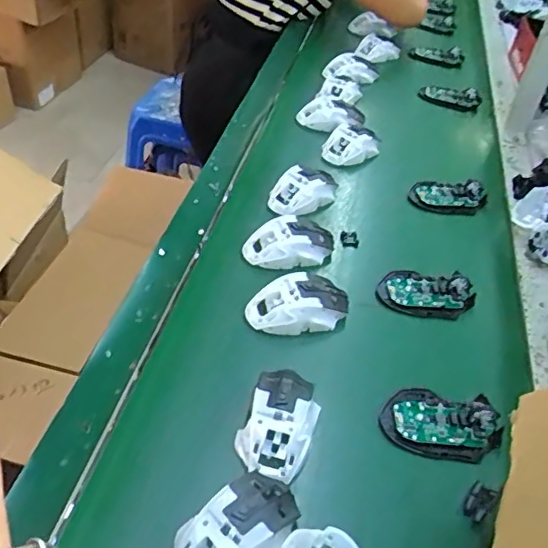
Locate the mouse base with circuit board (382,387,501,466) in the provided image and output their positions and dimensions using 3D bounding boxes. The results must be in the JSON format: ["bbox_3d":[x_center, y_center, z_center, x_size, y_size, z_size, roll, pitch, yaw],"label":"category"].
[{"bbox_3d":[0.161,0.143,0.558,0.110,0.017,0.067,13,43,8],"label":"mouse base with circuit board"}]

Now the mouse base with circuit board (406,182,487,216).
[{"bbox_3d":[0.253,-0.114,0.839,0.110,0.029,0.054,9,43,3],"label":"mouse base with circuit board"}]

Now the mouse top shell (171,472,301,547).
[{"bbox_3d":[-0.028,0.203,0.451,0.067,0.028,0.112,35,50,28],"label":"mouse top shell"}]

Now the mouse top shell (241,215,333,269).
[{"bbox_3d":[0.022,-0.037,0.720,0.111,0.042,0.063,-16,47,-22],"label":"mouse top shell"}]

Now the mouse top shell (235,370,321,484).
[{"bbox_3d":[0.007,0.131,0.536,0.063,0.032,0.111,16,44,11],"label":"mouse top shell"}]

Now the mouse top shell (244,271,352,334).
[{"bbox_3d":[0.029,0.033,0.643,0.112,0.036,0.062,-15,47,-21],"label":"mouse top shell"}]

